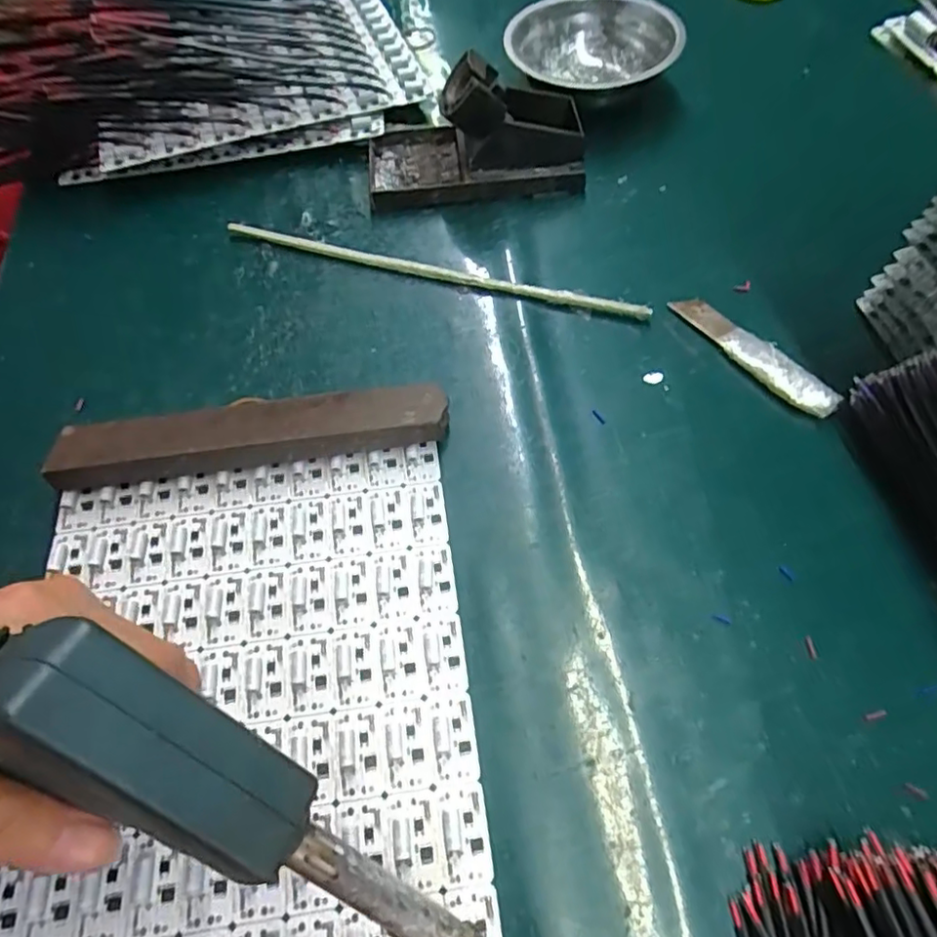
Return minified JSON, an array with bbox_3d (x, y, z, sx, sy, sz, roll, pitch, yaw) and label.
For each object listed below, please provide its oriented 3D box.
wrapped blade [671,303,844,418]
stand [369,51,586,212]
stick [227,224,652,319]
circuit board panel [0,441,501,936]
[{"bbox_3d":[0.158,-0.065,0.335,0.022,0.012,0.104,-35,65,-15],"label":"wrapped blade"},{"bbox_3d":[0.003,-0.233,0.406,0.149,0.062,0.079,-5,61,0],"label":"stand"},{"bbox_3d":[-0.026,-0.127,0.378,0.277,0.010,0.010,14,63,10],"label":"stick"},{"bbox_3d":[-0.097,0.101,0.260,0.192,0.007,0.228,-7,62,-3],"label":"circuit board panel"}]

